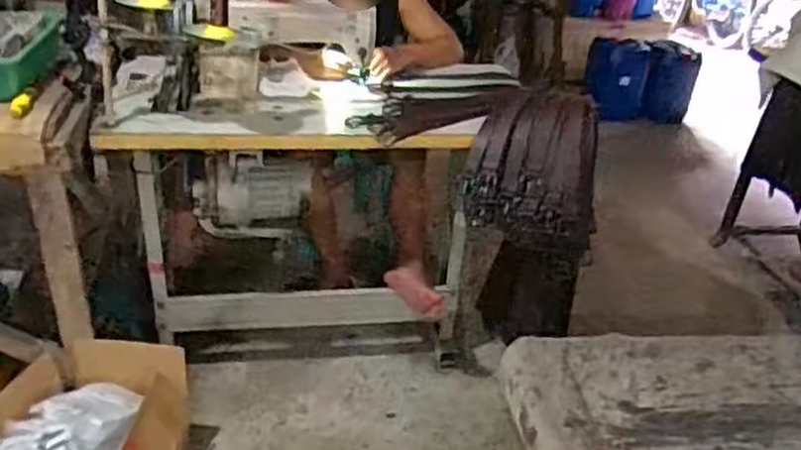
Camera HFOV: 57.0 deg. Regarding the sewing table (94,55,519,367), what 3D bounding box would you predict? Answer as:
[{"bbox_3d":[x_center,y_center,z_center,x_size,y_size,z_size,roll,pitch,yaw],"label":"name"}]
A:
[{"bbox_3d":[-0.234,-0.011,1.983,0.909,0.807,0.489,0,31,-9],"label":"sewing table"}]

